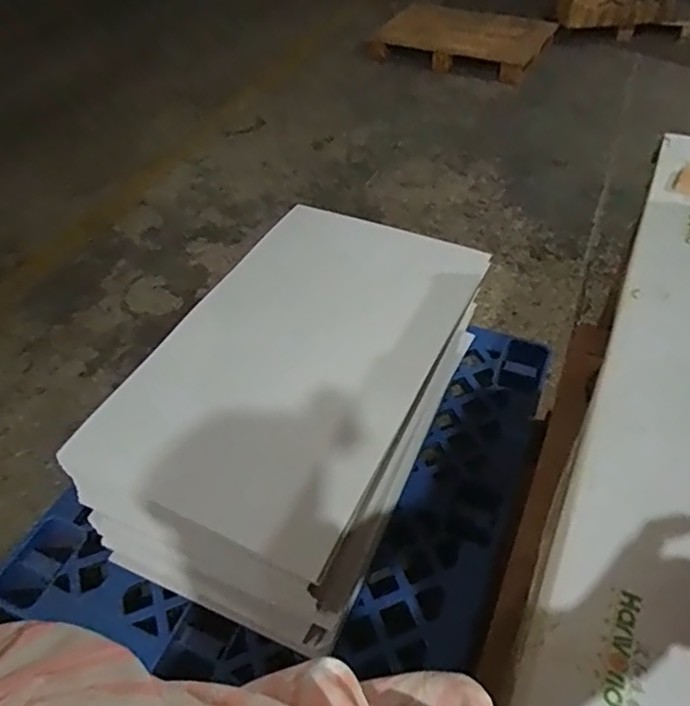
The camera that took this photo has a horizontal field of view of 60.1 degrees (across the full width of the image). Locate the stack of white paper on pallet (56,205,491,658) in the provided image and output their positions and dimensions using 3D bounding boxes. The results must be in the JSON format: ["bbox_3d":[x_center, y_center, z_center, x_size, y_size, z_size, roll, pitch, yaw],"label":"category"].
[{"bbox_3d":[-0.096,0.098,1.294,0.513,0.370,0.802,18,50,18],"label":"stack of white paper on pallet"}]

